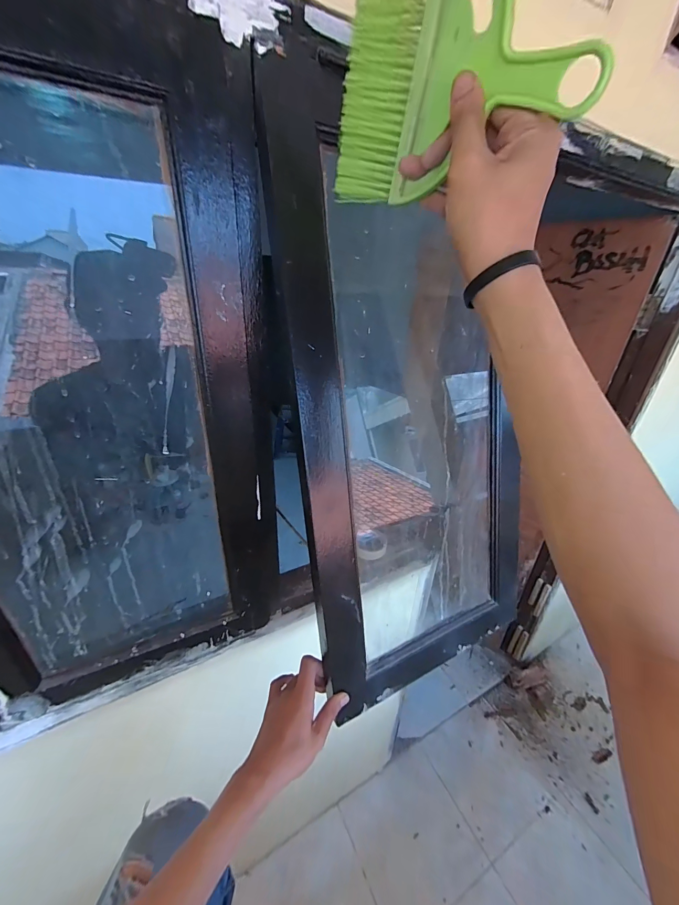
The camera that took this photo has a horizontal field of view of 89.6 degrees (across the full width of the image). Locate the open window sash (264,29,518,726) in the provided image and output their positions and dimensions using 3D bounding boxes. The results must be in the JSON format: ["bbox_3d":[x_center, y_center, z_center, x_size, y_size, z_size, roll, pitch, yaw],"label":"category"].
[{"bbox_3d":[0.121,-0.020,0.500,0.395,0.784,0.024,-13,15,-28],"label":"open window sash"}]

